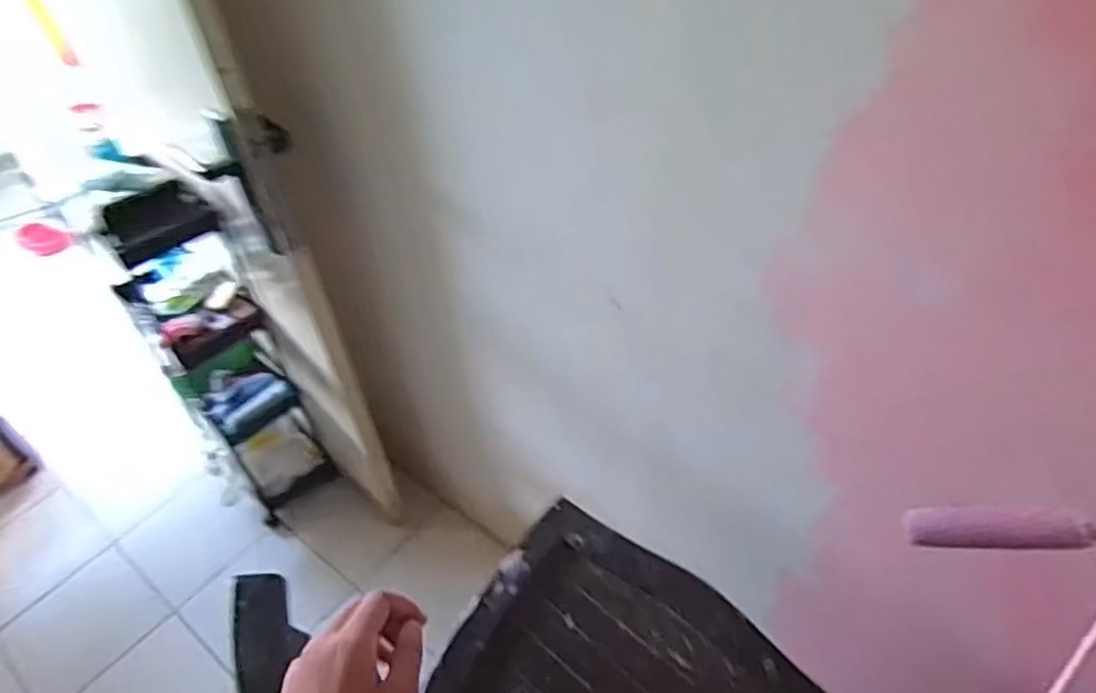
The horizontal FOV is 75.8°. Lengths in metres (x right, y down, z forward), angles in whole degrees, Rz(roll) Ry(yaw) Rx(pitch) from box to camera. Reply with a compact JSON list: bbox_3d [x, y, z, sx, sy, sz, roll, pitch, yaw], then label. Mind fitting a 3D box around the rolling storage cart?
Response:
[{"bbox_3d":[-0.794,-0.008,1.655,0.256,0.868,0.363,-30,48,-23],"label":"rolling storage cart"}]

